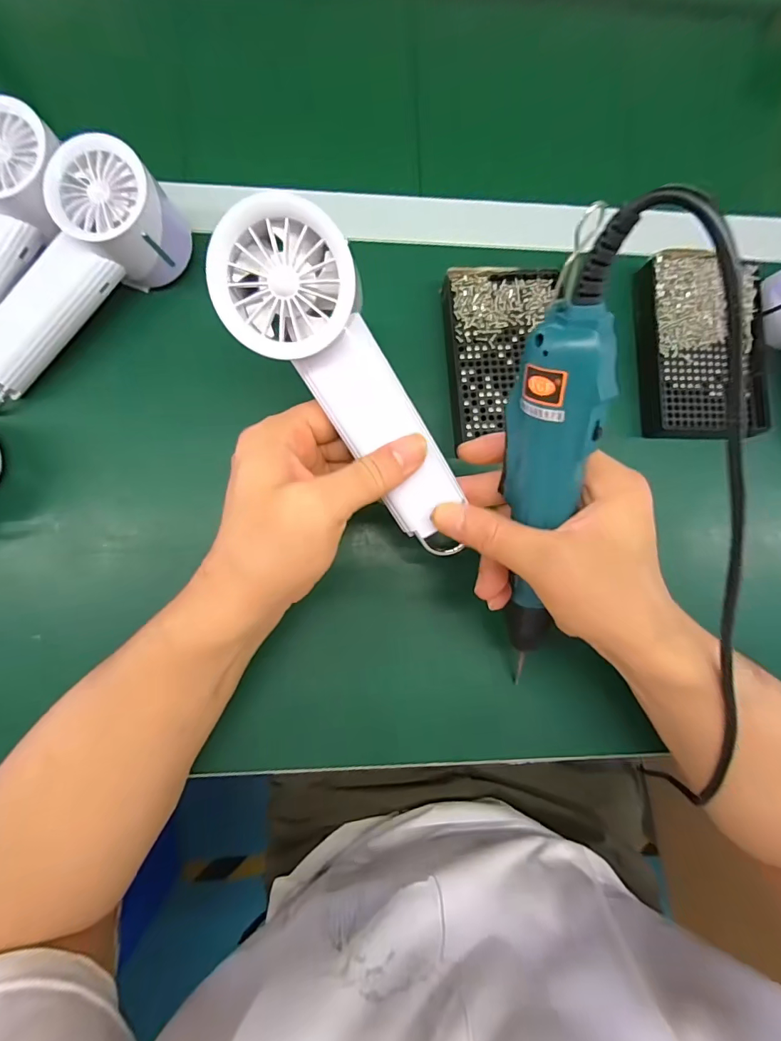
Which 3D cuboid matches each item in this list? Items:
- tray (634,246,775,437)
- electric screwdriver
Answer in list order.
[{"bbox_3d":[0.242,-0.135,0.347,0.101,0.025,0.137,-2,85,-5],"label":"tray"},{"bbox_3d":[0.078,-0.011,0.233,0.032,0.028,0.242,-7,126,-5],"label":"electric screwdriver"}]

